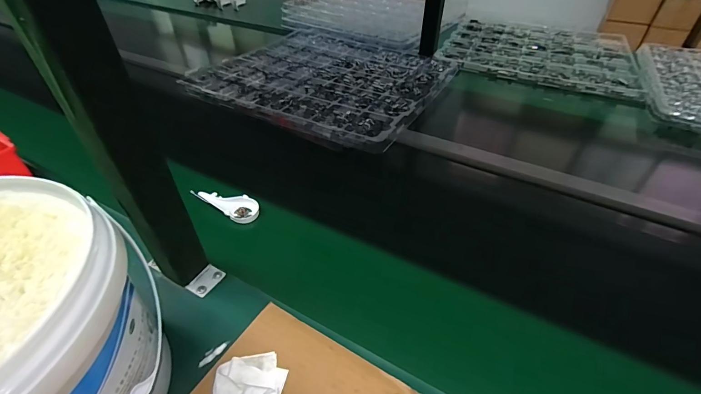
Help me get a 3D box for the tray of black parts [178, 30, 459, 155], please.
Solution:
[{"bbox_3d":[-0.066,-0.311,0.869,0.561,0.030,0.513,21,46,22],"label":"tray of black parts"}]

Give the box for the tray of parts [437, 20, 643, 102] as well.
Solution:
[{"bbox_3d":[0.575,-0.463,1.075,0.511,0.022,0.522,19,45,20],"label":"tray of parts"}]

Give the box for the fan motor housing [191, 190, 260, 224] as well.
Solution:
[{"bbox_3d":[-0.193,0.011,0.533,0.103,0.014,0.044,19,43,-1],"label":"fan motor housing"}]

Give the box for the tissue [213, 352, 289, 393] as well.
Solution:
[{"bbox_3d":[-0.096,0.179,0.333,0.065,0.010,0.054,-9,43,-10],"label":"tissue"}]

